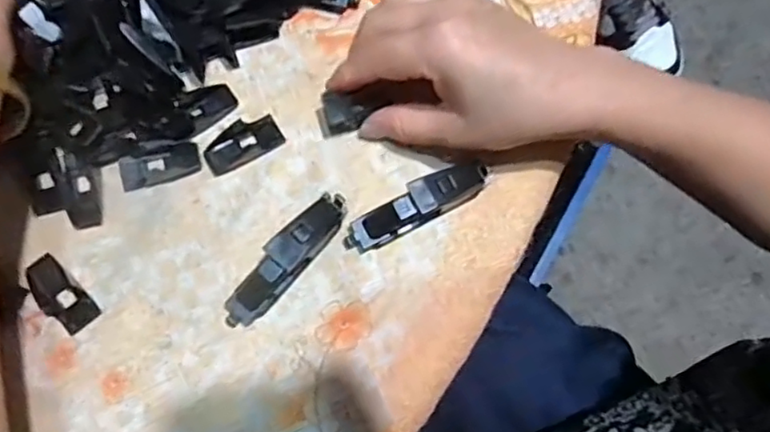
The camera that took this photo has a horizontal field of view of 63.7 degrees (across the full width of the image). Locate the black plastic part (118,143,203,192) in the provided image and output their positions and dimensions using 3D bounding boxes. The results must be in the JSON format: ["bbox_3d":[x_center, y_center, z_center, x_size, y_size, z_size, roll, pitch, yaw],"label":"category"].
[{"bbox_3d":[-0.119,-0.026,0.327,0.041,0.007,0.018,-15,78,-5],"label":"black plastic part"}]

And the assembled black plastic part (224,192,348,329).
[{"bbox_3d":[-0.050,0.021,0.312,0.019,0.022,0.083,42,79,7],"label":"assembled black plastic part"}]

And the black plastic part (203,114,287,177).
[{"bbox_3d":[-0.077,-0.040,0.333,0.041,0.004,0.022,-30,80,-8],"label":"black plastic part"}]

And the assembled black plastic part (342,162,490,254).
[{"bbox_3d":[0.017,-0.006,0.321,0.082,0.022,0.019,-27,79,-7],"label":"assembled black plastic part"}]

